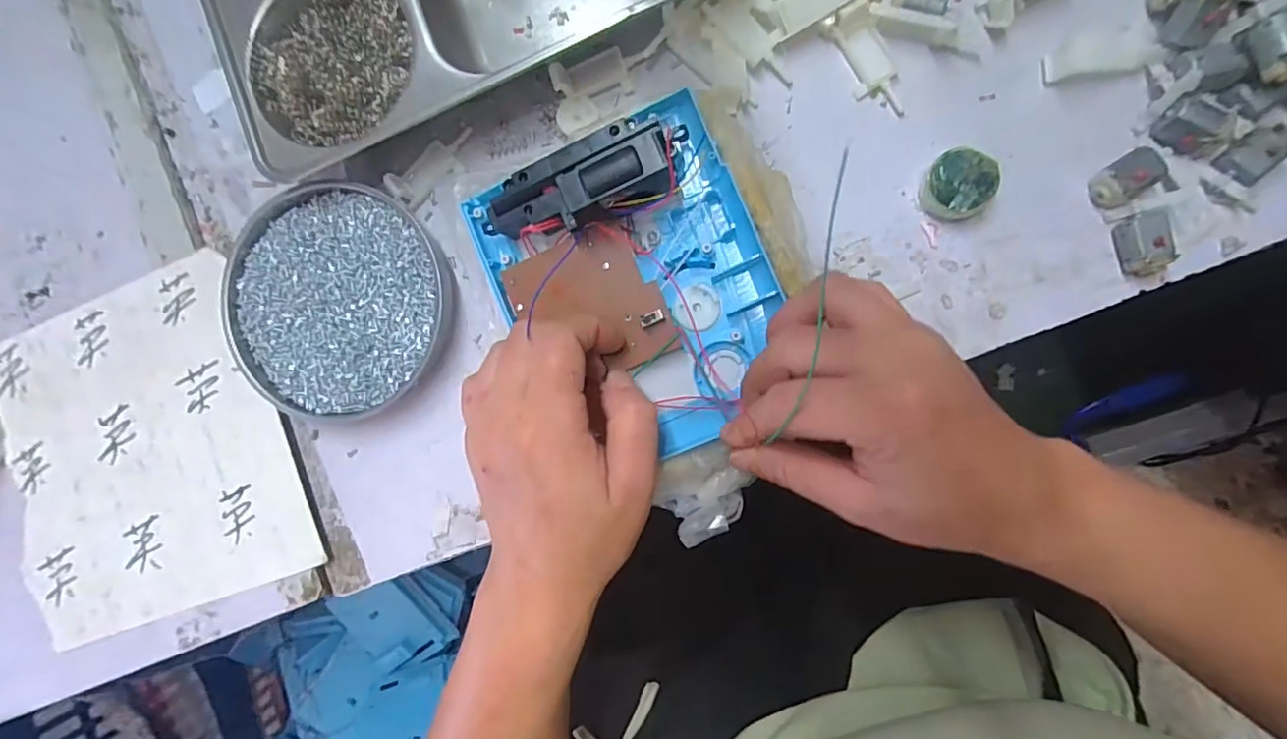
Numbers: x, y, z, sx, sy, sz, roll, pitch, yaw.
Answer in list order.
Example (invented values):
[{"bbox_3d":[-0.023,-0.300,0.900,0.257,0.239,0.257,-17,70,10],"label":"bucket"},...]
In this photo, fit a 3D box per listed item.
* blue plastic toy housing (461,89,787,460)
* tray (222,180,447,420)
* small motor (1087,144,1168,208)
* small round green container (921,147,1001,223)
[{"bbox_3d":[-0.004,-0.037,0.274,0.127,0.040,0.155,-25,88,9],"label":"blue plastic toy housing"},{"bbox_3d":[-0.180,-0.040,0.339,0.135,0.018,0.131,0,92,9],"label":"tray"},{"bbox_3d":[0.237,-0.094,0.277,0.031,0.017,0.020,-38,86,8],"label":"small motor"},{"bbox_3d":[0.161,-0.094,0.290,0.034,0.017,0.033,0,92,9],"label":"small round green container"}]

